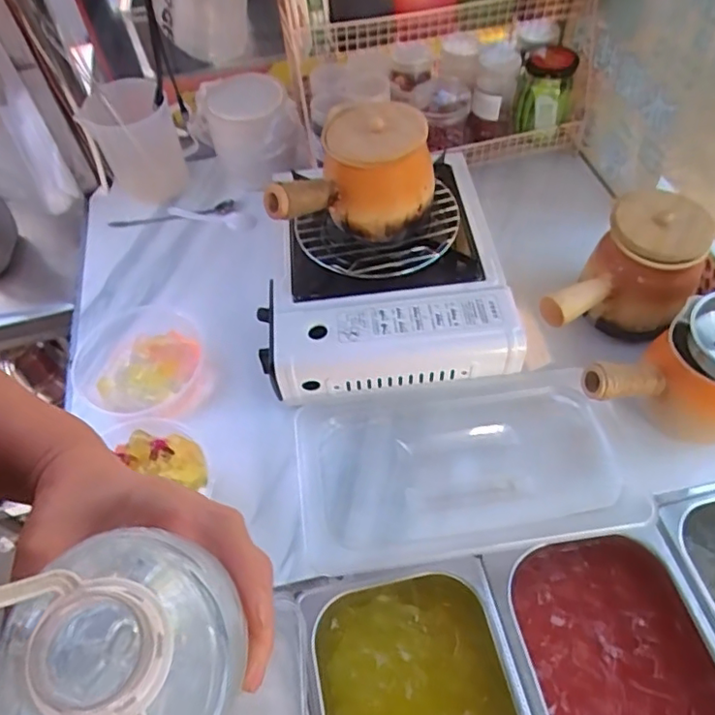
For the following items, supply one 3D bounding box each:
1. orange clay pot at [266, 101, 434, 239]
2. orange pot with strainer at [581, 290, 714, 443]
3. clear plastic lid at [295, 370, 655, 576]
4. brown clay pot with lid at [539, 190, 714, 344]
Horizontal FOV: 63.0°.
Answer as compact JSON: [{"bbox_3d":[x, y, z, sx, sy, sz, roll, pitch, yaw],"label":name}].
[{"bbox_3d":[-0.003,-0.176,0.603,0.116,0.116,0.164,28,62,21],"label":"orange clay pot"},{"bbox_3d":[0.316,0.022,0.564,0.169,0.119,0.120,-25,57,-12],"label":"orange pot with strainer"},{"bbox_3d":[0.105,0.109,0.581,0.328,0.034,0.177,-9,55,-1],"label":"clear plastic lid"},{"bbox_3d":[0.301,-0.080,0.646,0.114,0.120,0.191,33,64,24],"label":"brown clay pot with lid"}]

